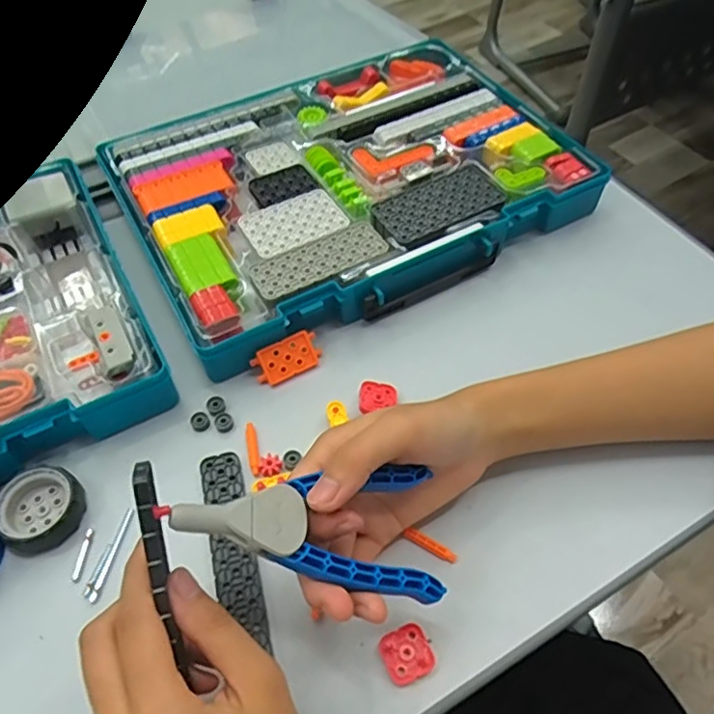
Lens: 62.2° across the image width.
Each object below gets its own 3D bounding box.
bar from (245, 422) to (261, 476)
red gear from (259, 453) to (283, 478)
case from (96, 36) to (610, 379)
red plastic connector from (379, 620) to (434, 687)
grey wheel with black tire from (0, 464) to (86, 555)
[{"bbox_3d":[-0.068,0.058,0.383,0.008,0.004,0.038,-14,54,-7],"label":"bar"},{"bbox_3d":[-0.055,0.068,0.374,0.014,0.004,0.013,-1,54,2],"label":"red gear"},{"bbox_3d":[-0.017,-0.155,0.511,0.346,0.047,0.277,-26,57,-15],"label":"case"},{"bbox_3d":[0.026,0.156,0.312,0.025,0.006,0.026,-23,58,-15],"label":"red plastic connector"},{"bbox_3d":[-0.190,0.092,0.357,0.048,0.019,0.048,0,55,0],"label":"grey wheel with black tire"}]

